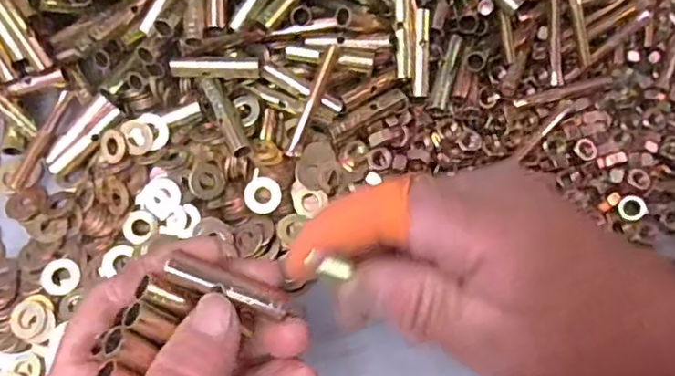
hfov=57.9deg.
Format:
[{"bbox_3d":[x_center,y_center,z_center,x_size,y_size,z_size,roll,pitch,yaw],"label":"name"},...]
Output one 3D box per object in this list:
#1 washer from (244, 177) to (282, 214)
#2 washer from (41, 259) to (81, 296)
[{"bbox_3d":[-0.035,0.004,0.286,0.017,0.004,0.017,0,80,1],"label":"washer"},{"bbox_3d":[-0.127,0.041,0.280,0.017,0.004,0.016,1,70,-3],"label":"washer"}]

